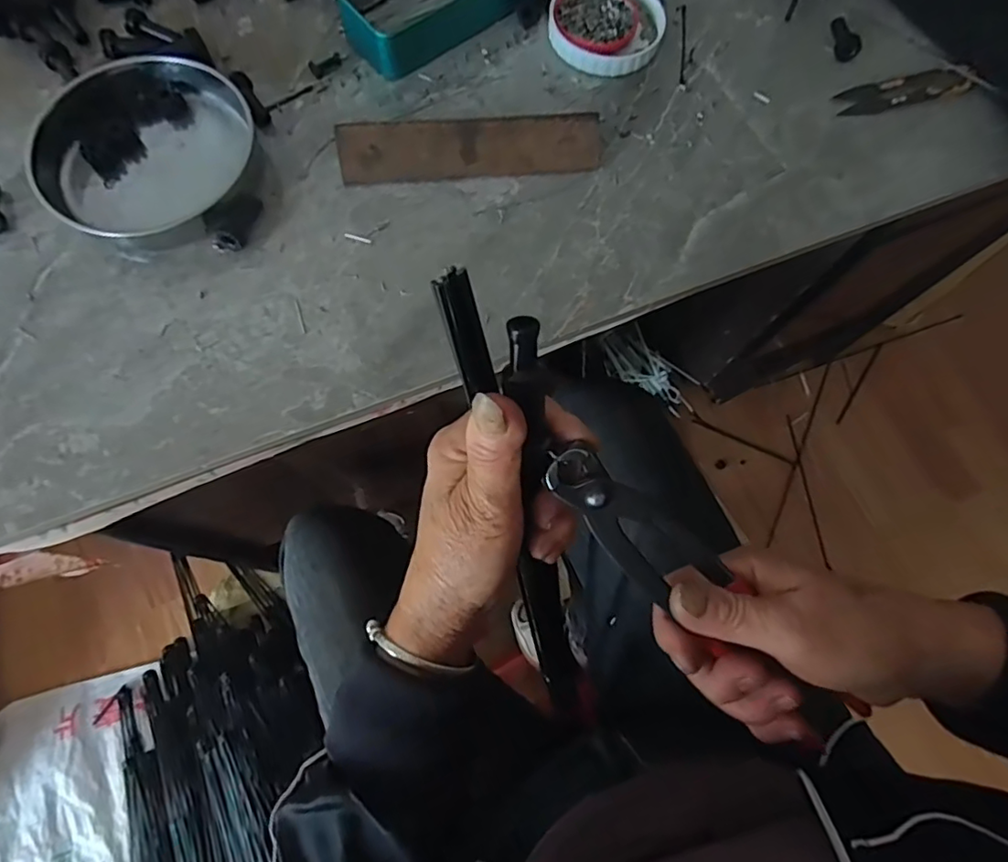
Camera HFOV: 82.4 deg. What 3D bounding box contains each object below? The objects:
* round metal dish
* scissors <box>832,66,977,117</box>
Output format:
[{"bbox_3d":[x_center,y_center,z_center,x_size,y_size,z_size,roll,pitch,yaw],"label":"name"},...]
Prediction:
[{"bbox_3d":[-0.238,-0.190,0.385,0.136,0.032,0.135,1,71,-2],"label":"round metal dish"},{"bbox_3d":[0.313,-0.266,0.446,0.111,0.011,0.024,-14,72,-7],"label":"scissors"}]

